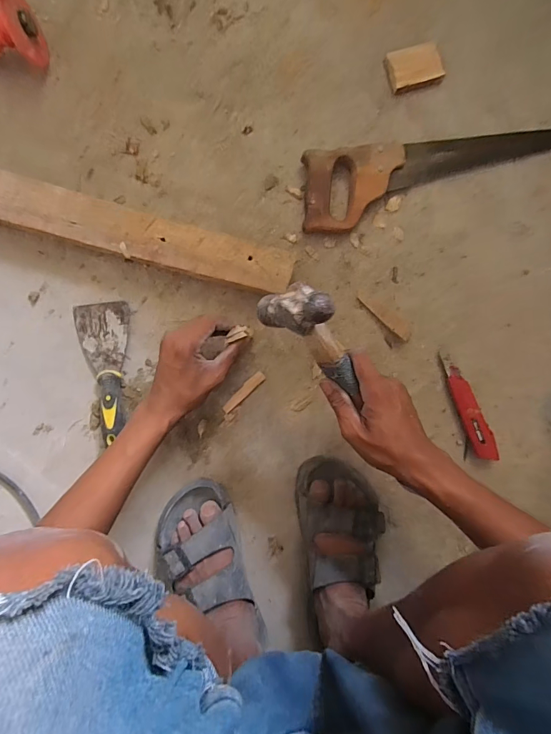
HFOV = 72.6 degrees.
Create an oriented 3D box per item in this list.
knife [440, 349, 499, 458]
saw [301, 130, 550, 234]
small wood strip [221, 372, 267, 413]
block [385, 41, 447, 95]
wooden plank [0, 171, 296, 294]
[{"bbox_3d":[0.283,0.058,0.546,0.032,0.022,0.163,-20,94,-4],"label":"knife"},{"bbox_3d":[0.241,-0.268,0.522,0.413,0.028,0.100,-11,93,-5],"label":"saw"},{"bbox_3d":[-0.044,0.035,0.522,0.073,0.004,0.014,-43,95,-3],"label":"small wood strip"},{"bbox_3d":[0.193,-0.417,0.521,0.077,0.015,0.053,-19,94,-5],"label":"block"},{"bbox_3d":[-0.176,-0.166,0.484,0.396,0.042,0.061,14,91,-6],"label":"wooden plank"}]

